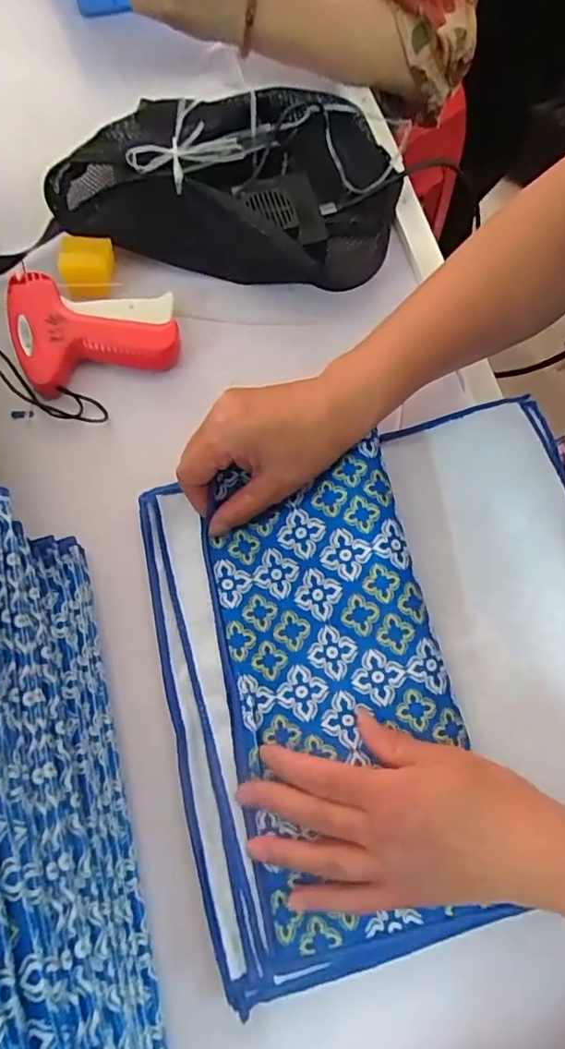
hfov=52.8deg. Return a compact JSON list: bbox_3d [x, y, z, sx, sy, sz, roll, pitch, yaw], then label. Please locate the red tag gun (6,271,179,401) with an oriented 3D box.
[{"bbox_3d":[-0.144,-0.152,0.443,0.121,0.041,0.097,-17,67,-11],"label":"red tag gun"}]

